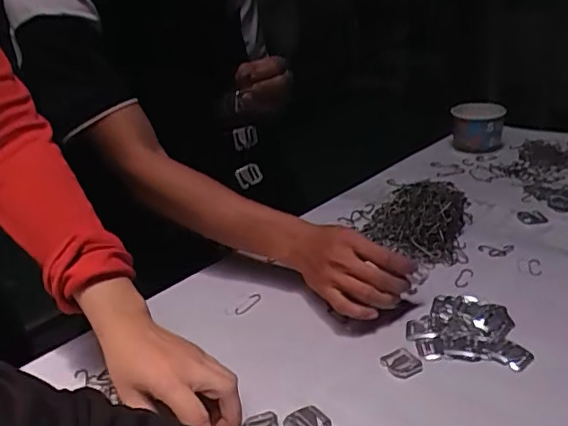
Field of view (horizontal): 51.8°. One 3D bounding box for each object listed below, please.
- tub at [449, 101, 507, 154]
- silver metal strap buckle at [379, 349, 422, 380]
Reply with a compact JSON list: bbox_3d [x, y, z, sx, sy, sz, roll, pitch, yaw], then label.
[{"bbox_3d":[0.348,-0.150,1.053,0.087,0.080,0.090,5,27,21],"label":"tub"},{"bbox_3d":[0.112,0.143,0.554,0.032,0.006,0.033,-18,28,-26],"label":"silver metal strap buckle"}]

